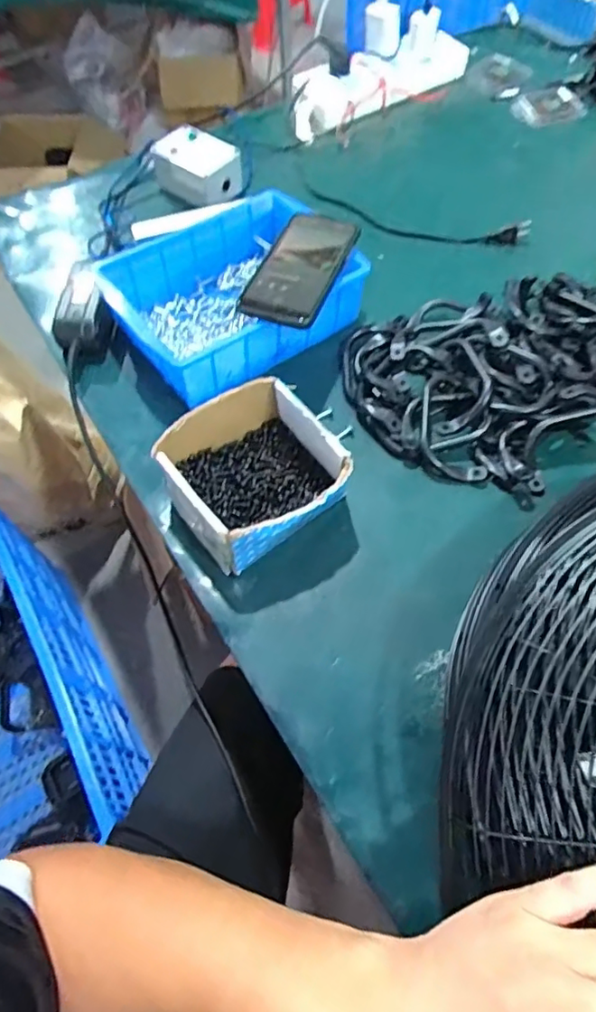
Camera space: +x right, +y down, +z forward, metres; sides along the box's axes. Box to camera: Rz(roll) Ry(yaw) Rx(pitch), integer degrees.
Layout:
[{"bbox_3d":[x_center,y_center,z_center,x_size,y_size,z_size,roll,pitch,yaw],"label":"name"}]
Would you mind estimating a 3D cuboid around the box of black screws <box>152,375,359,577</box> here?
[{"bbox_3d":[-0.038,-0.024,0.485,0.138,0.076,0.129,-36,66,-16],"label":"box of black screws"}]

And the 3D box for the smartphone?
[{"bbox_3d":[0.002,-0.242,0.565,0.078,0.014,0.158,18,64,11],"label":"smartphone"}]

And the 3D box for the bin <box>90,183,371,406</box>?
[{"bbox_3d":[-0.070,-0.237,0.614,0.248,0.071,0.195,-33,65,-15],"label":"bin"}]

